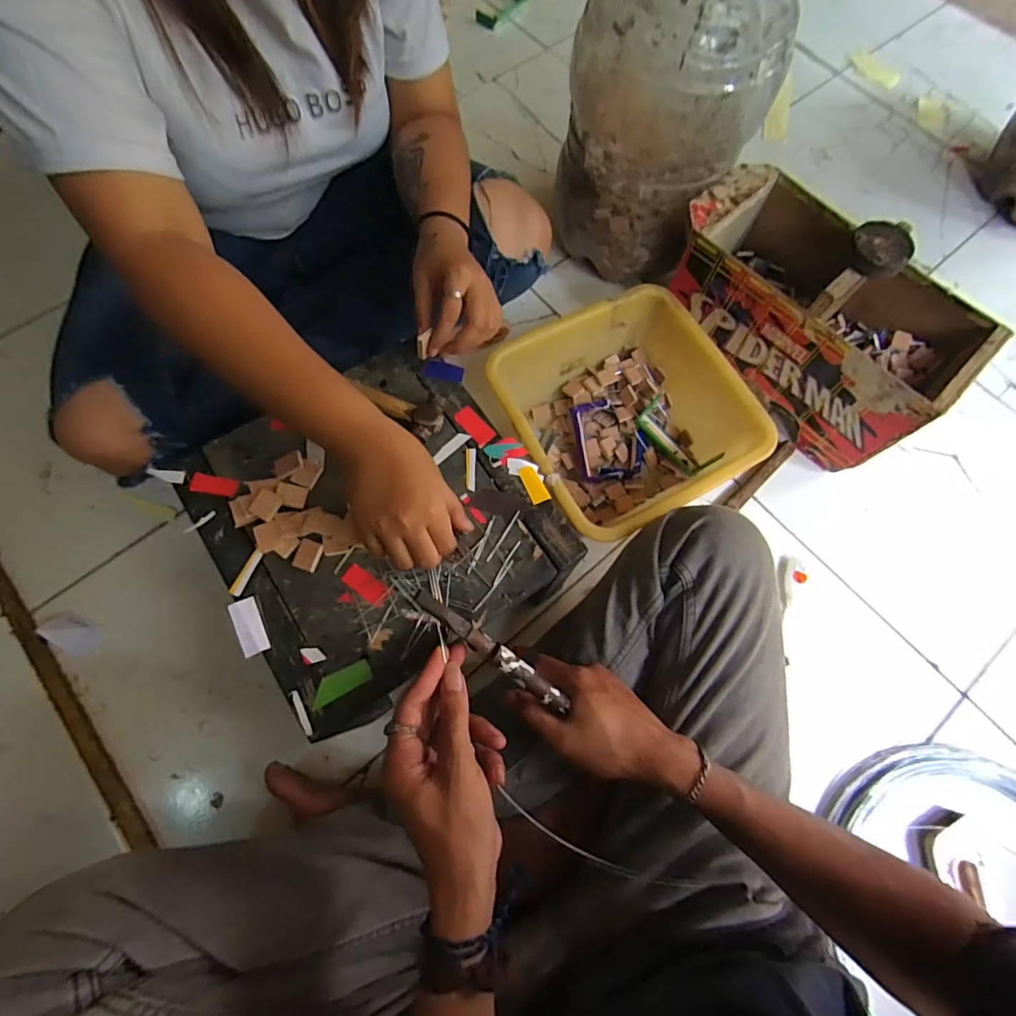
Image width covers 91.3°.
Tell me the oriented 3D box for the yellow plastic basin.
[{"bbox_3d":[0.141,-0.109,0.639,0.267,0.124,0.272,-27,74,-10],"label":"yellow plastic basin"}]

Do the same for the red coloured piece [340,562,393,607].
[{"bbox_3d":[-0.120,0.066,0.422,0.042,0.004,0.019,36,74,10],"label":"red coloured piece"}]

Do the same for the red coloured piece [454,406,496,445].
[{"bbox_3d":[-0.032,-0.080,0.474,0.021,0.004,0.043,-38,76,-13],"label":"red coloured piece"}]

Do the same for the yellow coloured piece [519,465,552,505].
[{"bbox_3d":[0.024,-0.022,0.458,0.017,0.004,0.038,-22,73,-8],"label":"yellow coloured piece"}]

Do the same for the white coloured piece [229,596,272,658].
[{"bbox_3d":[-0.211,0.097,0.407,0.021,0.007,0.047,-25,74,-9],"label":"white coloured piece"}]

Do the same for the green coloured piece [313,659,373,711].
[{"bbox_3d":[-0.133,0.140,0.398,0.048,0.004,0.018,-27,80,-14],"label":"green coloured piece"}]

